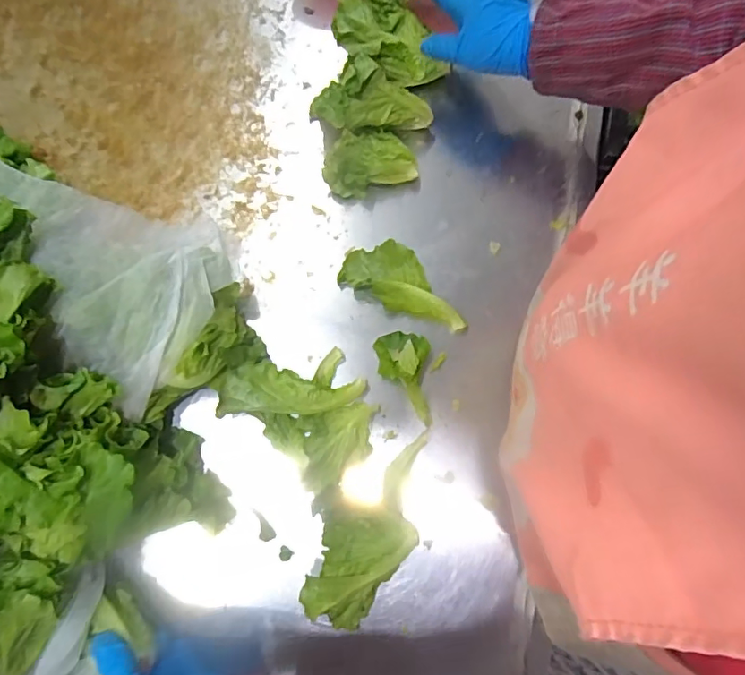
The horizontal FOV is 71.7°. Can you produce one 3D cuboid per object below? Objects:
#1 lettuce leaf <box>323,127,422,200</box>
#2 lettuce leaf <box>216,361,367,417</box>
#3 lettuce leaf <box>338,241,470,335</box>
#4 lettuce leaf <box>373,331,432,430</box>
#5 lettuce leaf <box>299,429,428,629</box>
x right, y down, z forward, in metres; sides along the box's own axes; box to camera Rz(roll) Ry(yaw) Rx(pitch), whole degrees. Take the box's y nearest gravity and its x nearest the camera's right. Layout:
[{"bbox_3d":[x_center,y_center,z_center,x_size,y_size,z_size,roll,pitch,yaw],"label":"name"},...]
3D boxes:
[{"bbox_3d":[-0.006,-0.184,0.542,0.091,0.043,0.056,-17,79,-5],"label":"lettuce leaf"},{"bbox_3d":[-0.079,0.048,0.491,0.131,0.037,0.050,-1,78,-2],"label":"lettuce leaf"},{"bbox_3d":[0.035,-0.055,0.521,0.135,0.028,0.067,30,78,5],"label":"lettuce leaf"},{"bbox_3d":[0.030,0.038,0.503,0.052,0.019,0.088,1,78,-2],"label":"lettuce leaf"},{"bbox_3d":[-0.003,0.162,0.457,0.083,0.026,0.171,31,56,5],"label":"lettuce leaf"}]

